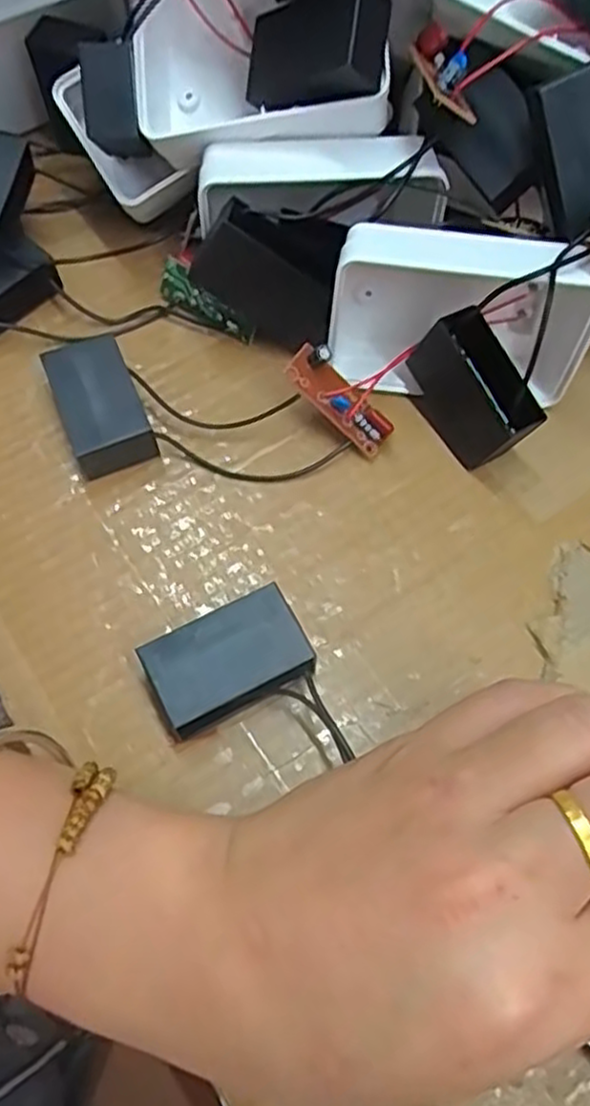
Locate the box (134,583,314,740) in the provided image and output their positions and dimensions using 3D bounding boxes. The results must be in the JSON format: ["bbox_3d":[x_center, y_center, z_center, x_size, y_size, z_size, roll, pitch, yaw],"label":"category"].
[{"bbox_3d":[-0.020,0.034,0.224,0.046,0.020,0.031,-25,68,-11],"label":"box"}]

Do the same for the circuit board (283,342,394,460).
[{"bbox_3d":[0.016,-0.054,0.258,0.043,0.011,0.015,46,71,-10],"label":"circuit board"}]

